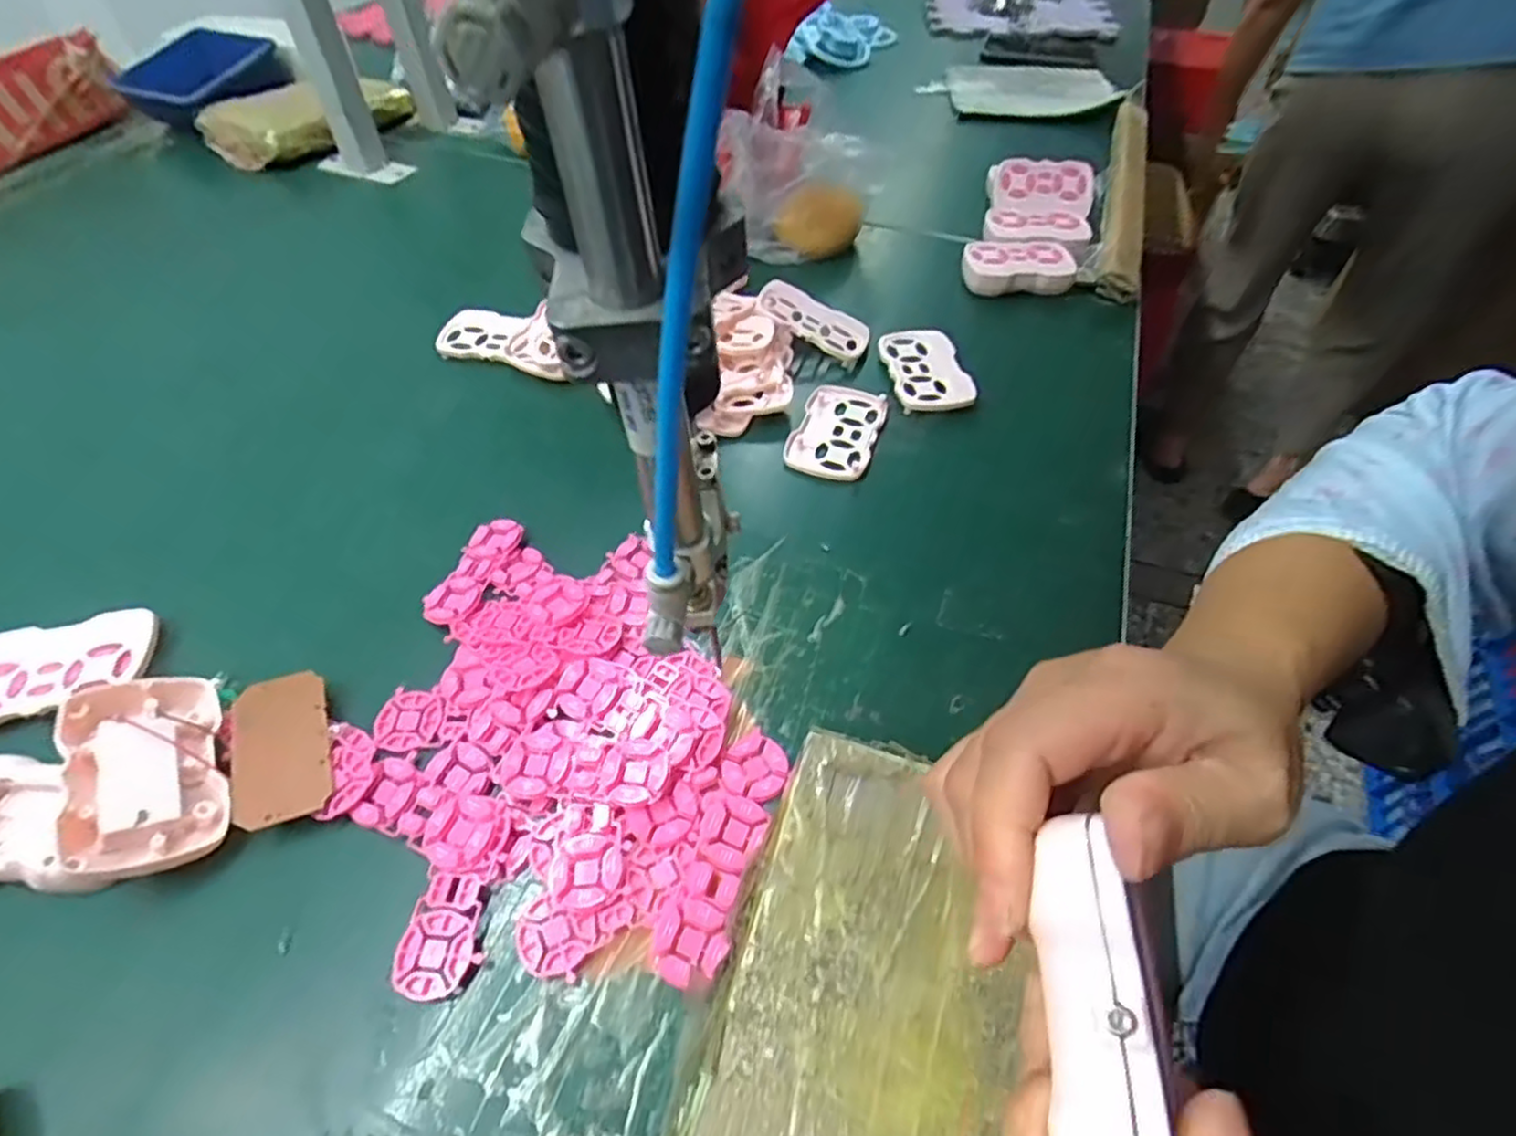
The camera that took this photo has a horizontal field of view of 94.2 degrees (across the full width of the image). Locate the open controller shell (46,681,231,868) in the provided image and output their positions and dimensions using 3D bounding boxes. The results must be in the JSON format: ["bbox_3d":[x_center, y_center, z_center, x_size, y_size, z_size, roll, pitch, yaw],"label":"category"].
[{"bbox_3d":[-0.265,0.089,0.306,0.052,0.019,0.089,-4,53,-40],"label":"open controller shell"}]

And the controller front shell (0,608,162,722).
[{"bbox_3d":[-0.350,0.052,0.353,0.085,0.019,0.051,-13,52,-11],"label":"controller front shell"}]

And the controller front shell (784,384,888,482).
[{"bbox_3d":[0.053,-0.092,0.476,0.054,0.011,0.085,15,52,11],"label":"controller front shell"}]

